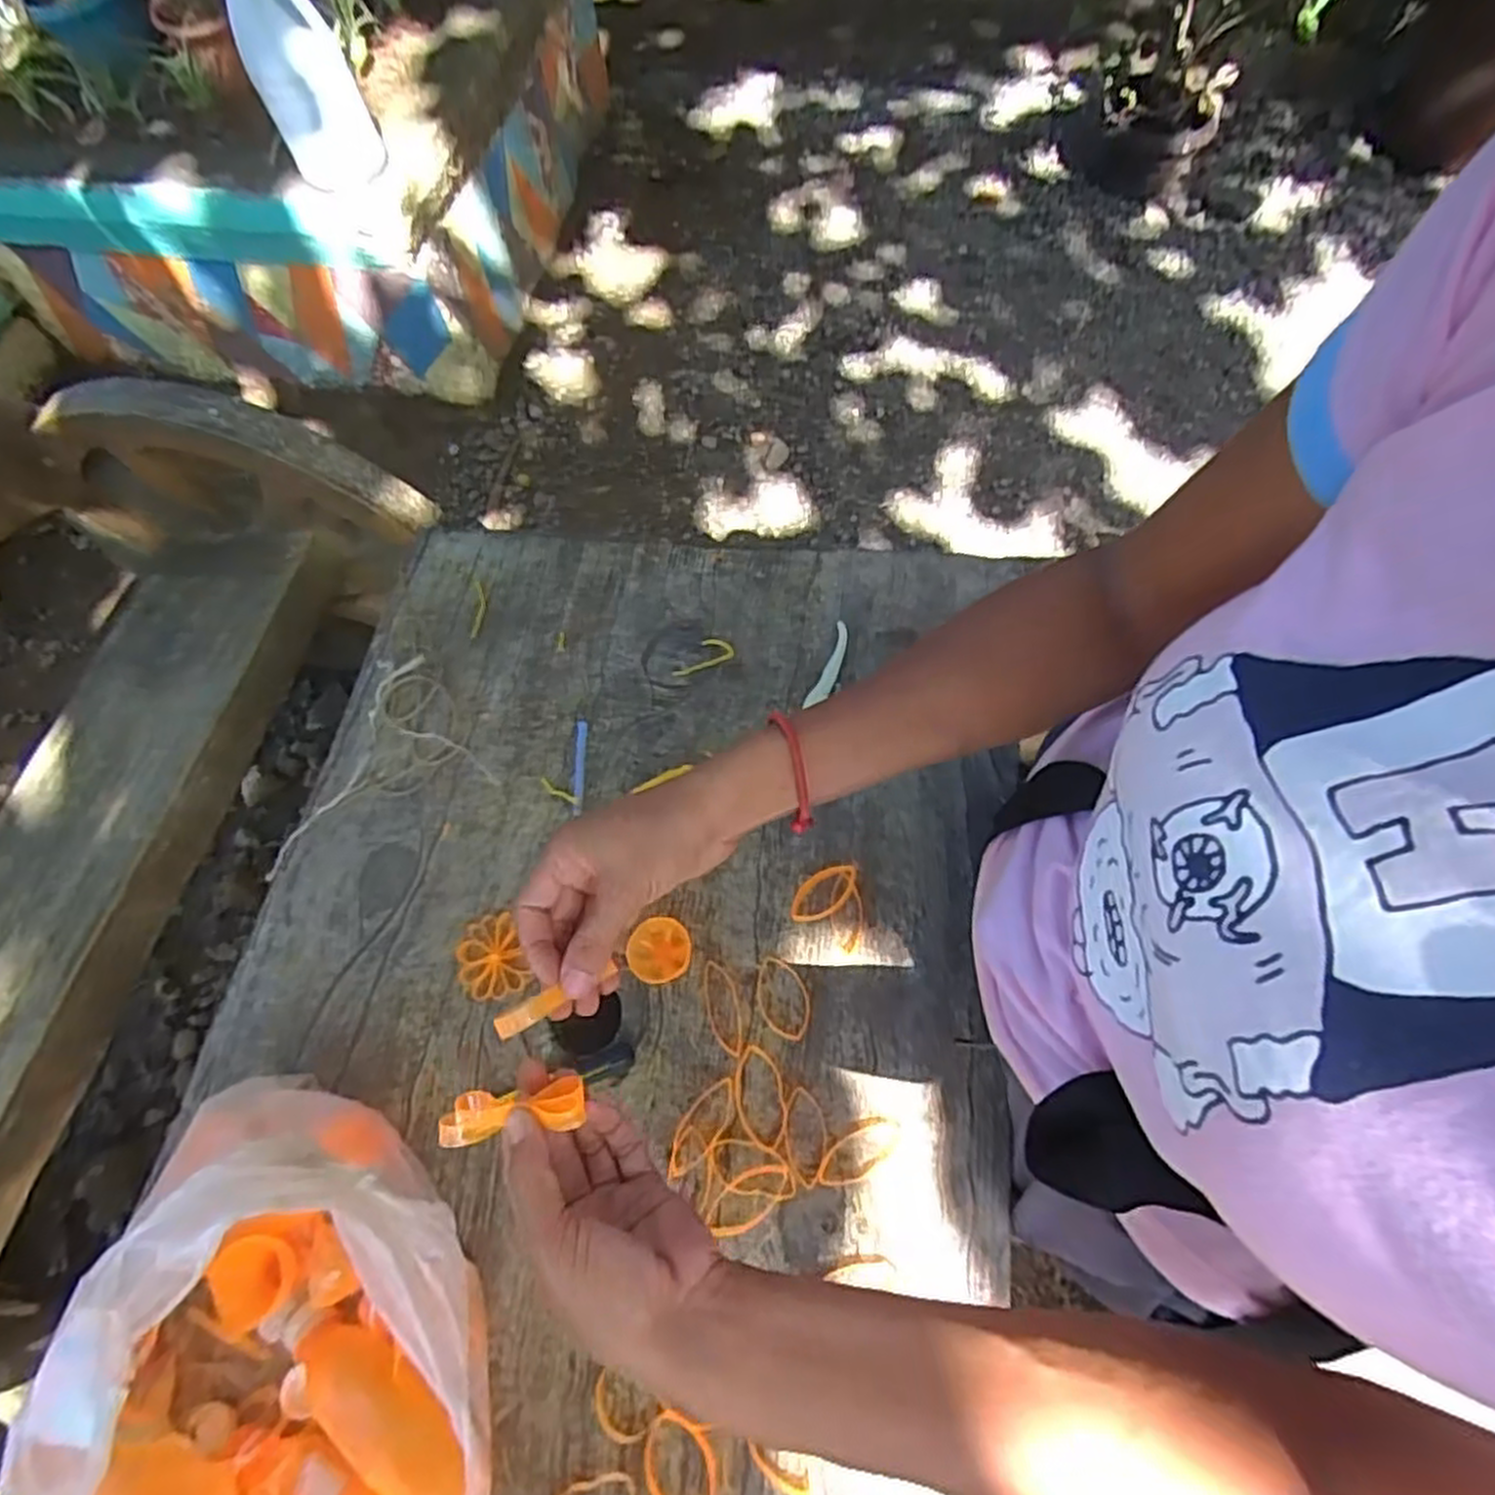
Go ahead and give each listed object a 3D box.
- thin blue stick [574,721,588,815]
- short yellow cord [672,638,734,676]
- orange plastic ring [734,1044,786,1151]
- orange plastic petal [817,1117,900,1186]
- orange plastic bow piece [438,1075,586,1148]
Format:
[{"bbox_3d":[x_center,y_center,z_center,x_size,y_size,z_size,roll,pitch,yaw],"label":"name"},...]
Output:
[{"bbox_3d":[-0.147,0.014,0.686,0.010,0.006,0.088,-3,66,0],"label":"thin blue stick"},{"bbox_3d":[-0.043,-0.085,0.721,0.059,0.004,0.028,-18,67,-7],"label":"short yellow cord"},{"bbox_3d":[0.009,0.251,0.564,0.034,0.005,0.069,-5,65,1],"label":"orange plastic ring"},{"bbox_3d":[0.078,0.280,0.541,0.065,0.004,0.027,-29,66,-10],"label":"orange plastic petal"},{"bbox_3d":[-0.103,0.160,0.349,0.059,0.023,0.021,-10,66,-5],"label":"orange plastic bow piece"}]

